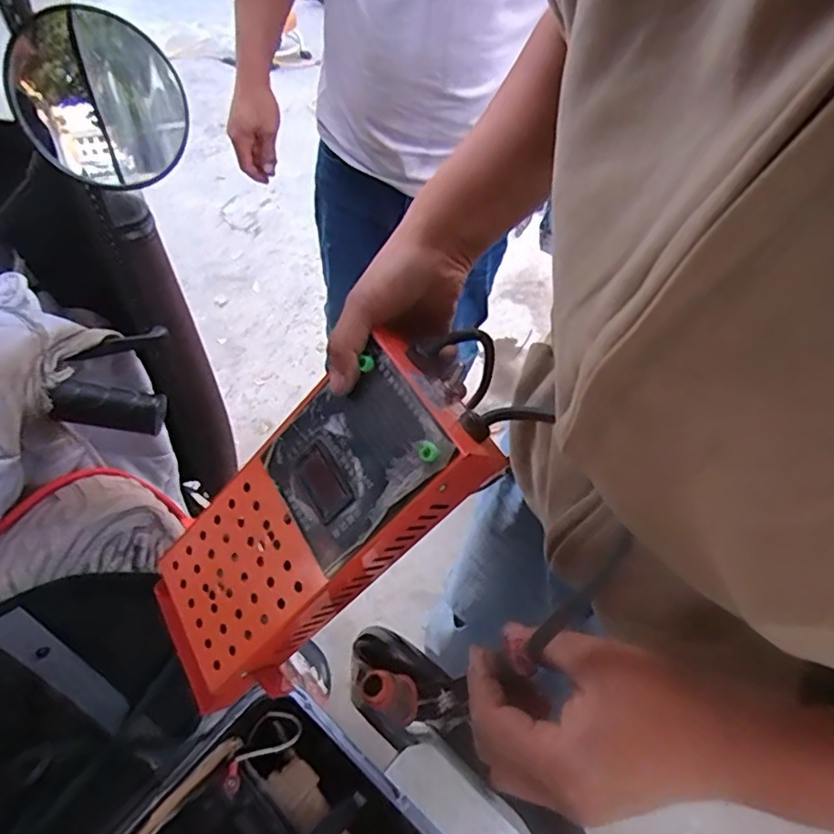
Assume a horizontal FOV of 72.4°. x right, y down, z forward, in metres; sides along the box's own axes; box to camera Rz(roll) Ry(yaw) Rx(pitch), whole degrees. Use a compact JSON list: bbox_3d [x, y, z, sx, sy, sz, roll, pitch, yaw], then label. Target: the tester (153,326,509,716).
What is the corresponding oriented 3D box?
[{"bbox_3d":[-0.068,0.075,0.380,0.263,0.060,0.120,-43,57,16],"label":"tester"}]

